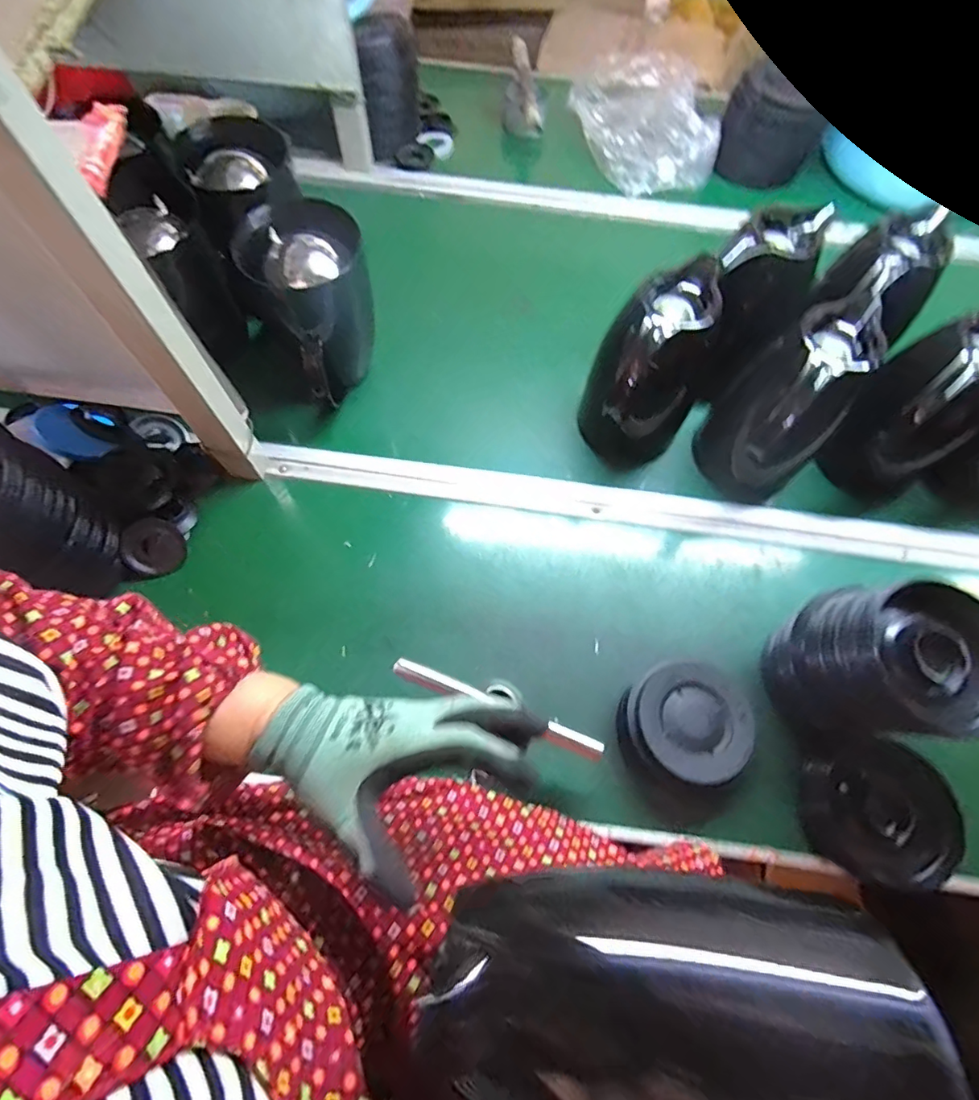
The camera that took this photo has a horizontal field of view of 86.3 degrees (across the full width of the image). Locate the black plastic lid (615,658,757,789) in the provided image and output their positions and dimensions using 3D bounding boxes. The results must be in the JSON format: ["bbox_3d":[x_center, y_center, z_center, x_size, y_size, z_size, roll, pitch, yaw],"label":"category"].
[{"bbox_3d":[0.189,0.168,0.509,0.118,0.045,0.113,1,66,-2],"label":"black plastic lid"}]

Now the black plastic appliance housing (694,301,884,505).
[{"bbox_3d":[0.315,-0.142,0.571,0.113,0.204,0.106,-7,67,-5],"label":"black plastic appliance housing"}]

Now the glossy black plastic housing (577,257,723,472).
[{"bbox_3d":[0.169,-0.190,0.580,0.118,0.198,0.094,-20,69,-10],"label":"glossy black plastic housing"}]

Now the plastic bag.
[{"bbox_3d":[0.259,-0.722,0.876,0.194,0.077,0.291,-8,67,-6],"label":"plastic bag"}]

